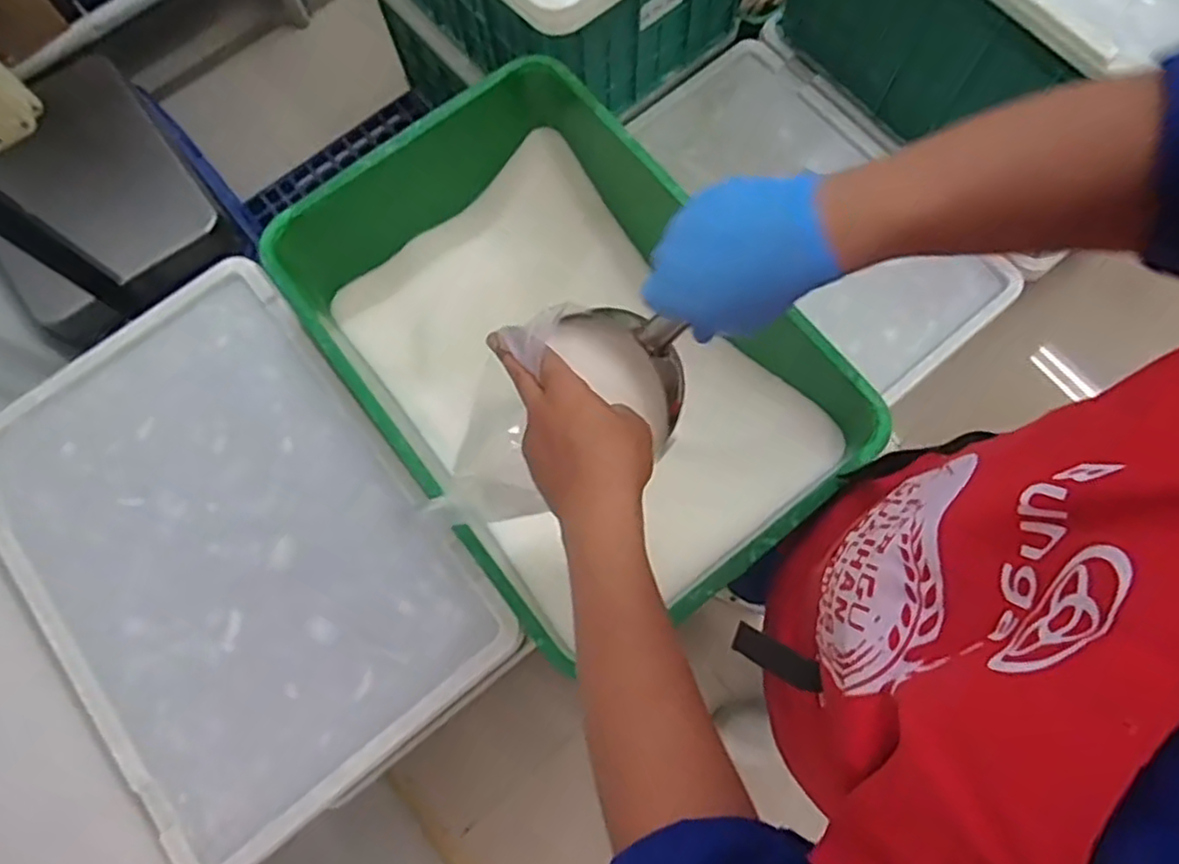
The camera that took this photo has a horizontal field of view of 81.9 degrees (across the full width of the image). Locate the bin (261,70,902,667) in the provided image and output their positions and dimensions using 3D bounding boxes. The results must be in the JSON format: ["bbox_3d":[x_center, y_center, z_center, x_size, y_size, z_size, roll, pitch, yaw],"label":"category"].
[{"bbox_3d":[-0.026,-0.074,0.843,0.427,0.285,0.618,-37,77,-8],"label":"bin"}]

